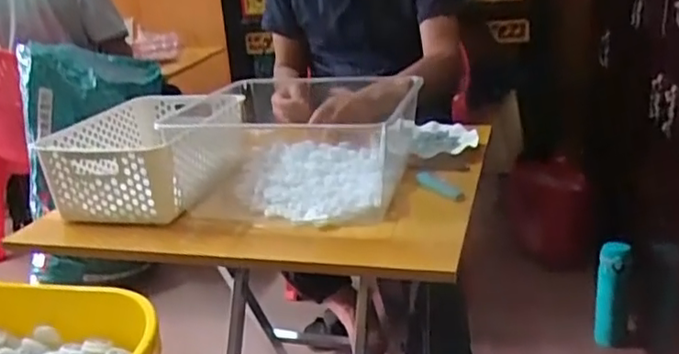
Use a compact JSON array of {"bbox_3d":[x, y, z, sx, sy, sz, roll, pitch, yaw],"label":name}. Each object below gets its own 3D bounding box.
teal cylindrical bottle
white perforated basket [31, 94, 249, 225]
[{"bbox_3d":[0.592,0.268,1.408,0.066,0.250,0.057,4,21,23],"label":"teal cylindrical bottle"},{"bbox_3d":[-0.280,-0.039,0.982,0.229,0.103,0.313,-2,19,8],"label":"white perforated basket"}]

